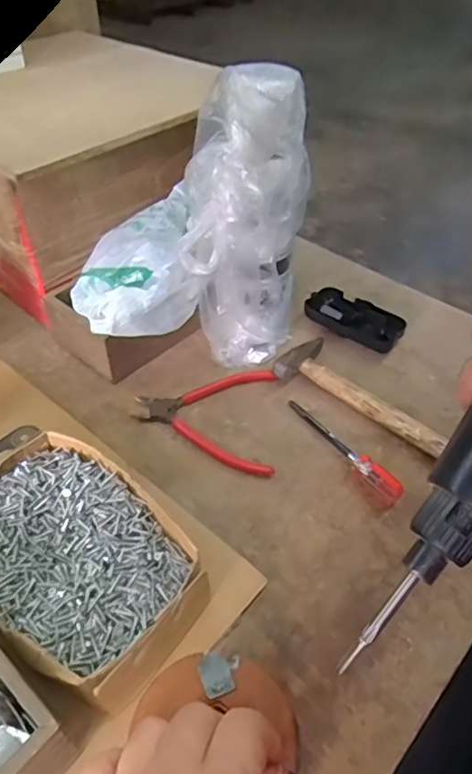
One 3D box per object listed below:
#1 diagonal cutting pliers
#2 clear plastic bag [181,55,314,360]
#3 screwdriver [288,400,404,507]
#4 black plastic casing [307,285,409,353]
[{"bbox_3d":[-0.026,0.023,0.510,0.136,0.011,0.118,10,47,5],"label":"diagonal cutting pliers"},{"bbox_3d":[0.008,-0.132,0.496,0.102,0.263,0.131,6,46,2],"label":"clear plastic bag"},{"bbox_3d":[0.095,0.049,0.483,0.022,0.024,0.138,-24,53,-25],"label":"screwdriver"},{"bbox_3d":[0.132,-0.075,0.598,0.107,0.025,0.056,32,52,24],"label":"black plastic casing"}]

